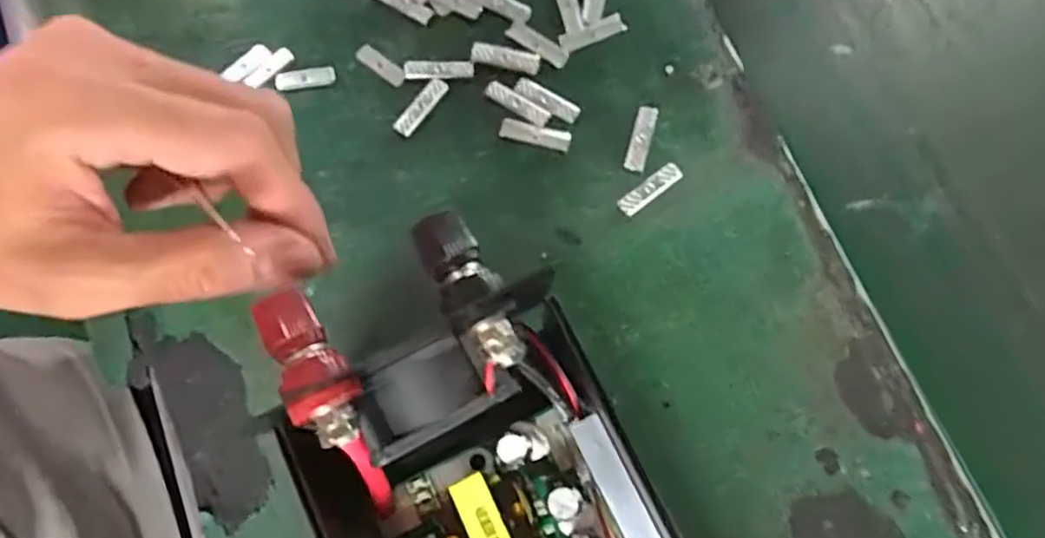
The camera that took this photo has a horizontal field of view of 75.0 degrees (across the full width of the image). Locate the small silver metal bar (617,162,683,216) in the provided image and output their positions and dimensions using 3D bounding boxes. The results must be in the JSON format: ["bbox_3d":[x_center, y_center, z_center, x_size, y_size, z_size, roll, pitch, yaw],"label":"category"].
[{"bbox_3d":[0.054,-0.034,0.287,0.030,0.004,0.008,-36,78,-8],"label":"small silver metal bar"}]

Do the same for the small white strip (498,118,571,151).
[{"bbox_3d":[0.006,-0.059,0.296,0.031,0.004,0.009,14,76,4],"label":"small white strip"}]

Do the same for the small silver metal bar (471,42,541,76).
[{"bbox_3d":[-0.008,-0.095,0.304,0.031,0.004,0.010,11,76,4],"label":"small silver metal bar"}]

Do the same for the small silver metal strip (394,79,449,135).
[{"bbox_3d":[-0.045,-0.072,0.300,0.008,0.004,0.030,40,80,10],"label":"small silver metal strip"}]

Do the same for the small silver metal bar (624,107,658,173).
[{"bbox_3d":[0.051,-0.056,0.293,0.009,0.004,0.031,15,77,5],"label":"small silver metal bar"}]

